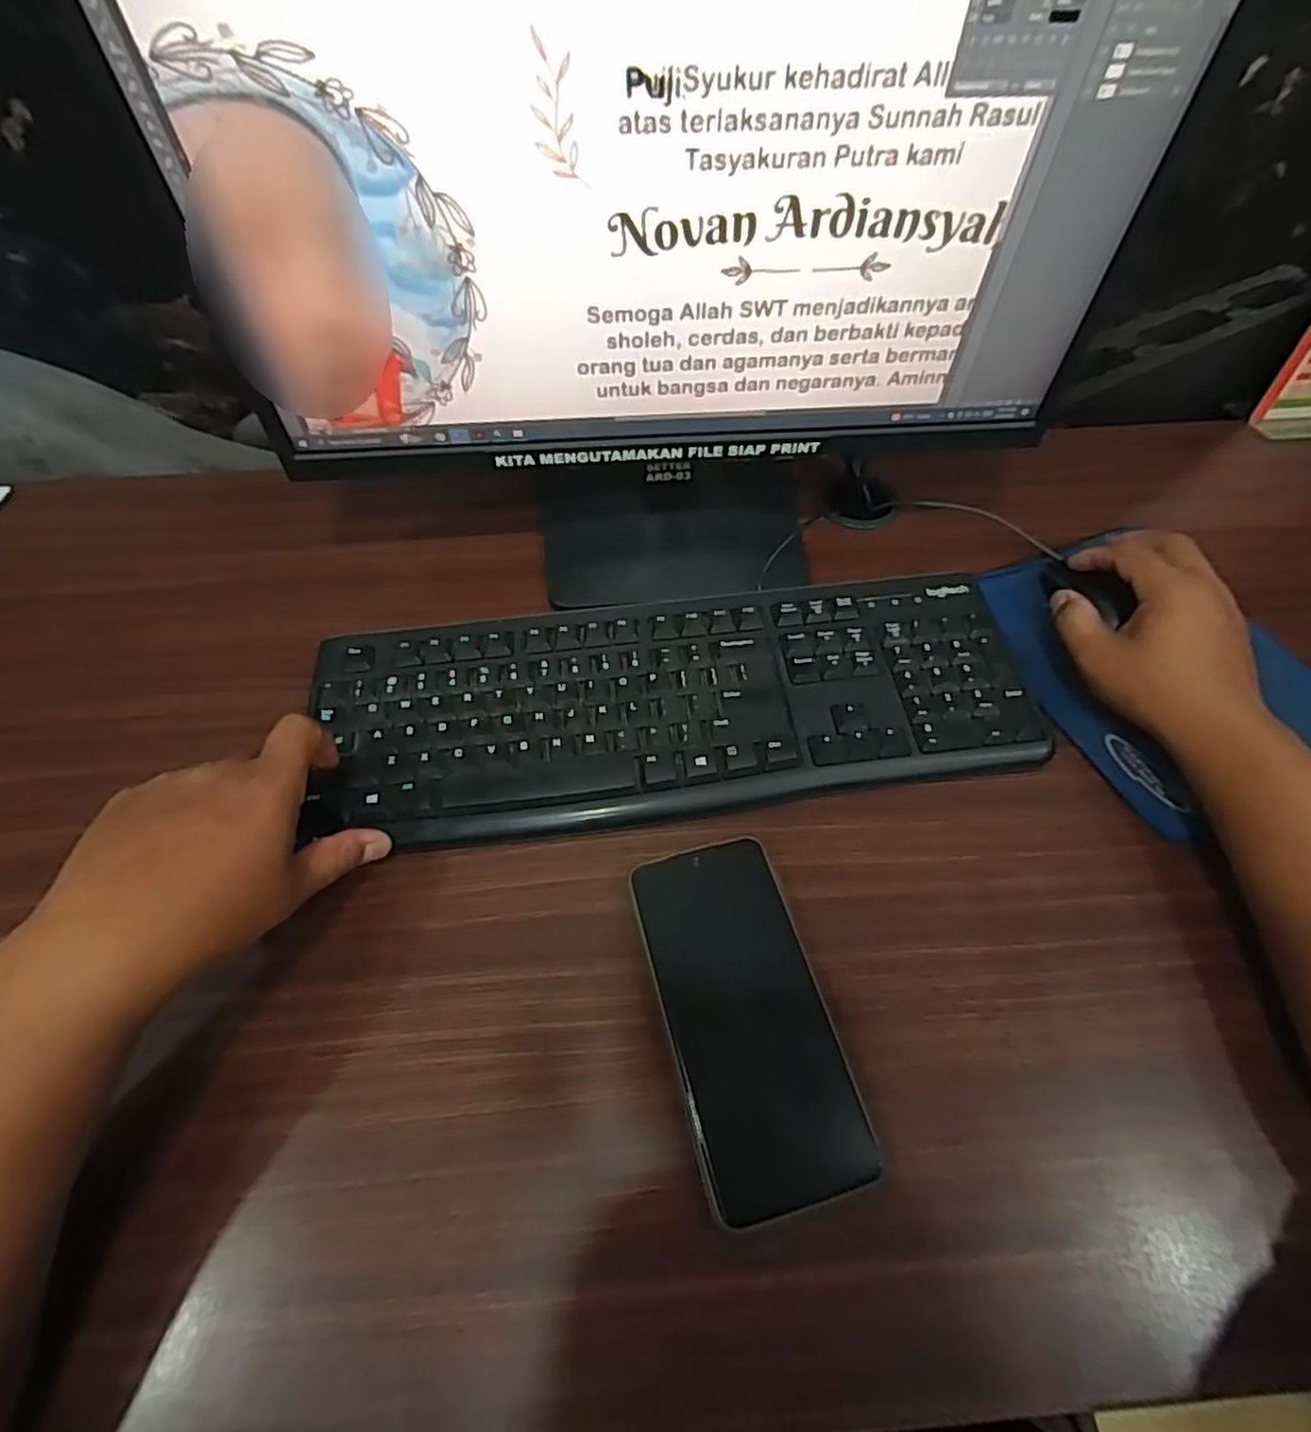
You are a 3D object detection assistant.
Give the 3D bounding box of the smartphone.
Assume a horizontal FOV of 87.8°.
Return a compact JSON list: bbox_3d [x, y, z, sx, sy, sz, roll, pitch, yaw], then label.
[{"bbox_3d":[0.043,0.141,0.330,0.075,0.014,0.159,-13,58,-8],"label":"smartphone"}]

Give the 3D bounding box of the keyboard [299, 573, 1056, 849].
[{"bbox_3d":[0.013,-0.011,0.422,0.423,0.016,0.147,-6,58,-4],"label":"keyboard"}]

